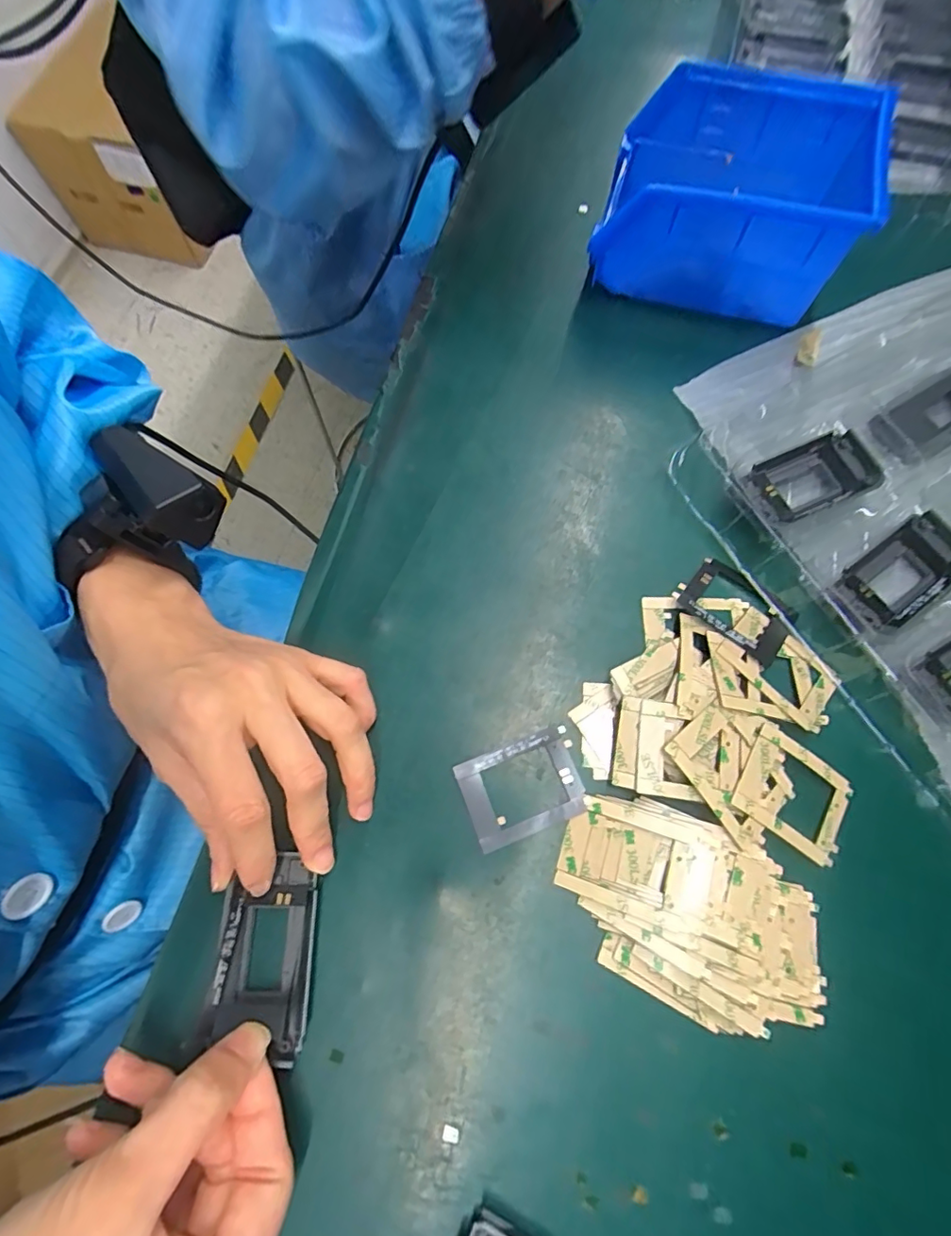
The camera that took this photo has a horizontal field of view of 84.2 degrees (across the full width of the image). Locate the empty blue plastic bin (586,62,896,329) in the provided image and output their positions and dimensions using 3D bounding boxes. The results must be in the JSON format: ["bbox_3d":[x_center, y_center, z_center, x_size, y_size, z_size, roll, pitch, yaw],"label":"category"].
[{"bbox_3d":[0.148,-0.243,0.308,0.142,0.069,0.108,13,73,7],"label":"empty blue plastic bin"}]

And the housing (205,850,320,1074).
[{"bbox_3d":[-0.087,0.138,0.218,0.037,0.011,0.072,-1,71,2],"label":"housing"}]

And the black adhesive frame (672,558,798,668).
[{"bbox_3d":[0.129,-0.004,0.262,0.054,0.005,0.037,40,68,14],"label":"black adhesive frame"}]

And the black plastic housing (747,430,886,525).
[{"bbox_3d":[0.177,-0.073,0.276,0.071,0.012,0.036,-24,72,-6],"label":"black plastic housing"}]

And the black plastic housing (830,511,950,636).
[{"bbox_3d":[0.214,-0.023,0.262,0.076,0.009,0.036,-34,73,-9],"label":"black plastic housing"}]

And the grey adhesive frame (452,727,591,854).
[{"bbox_3d":[0.022,0.078,0.241,0.054,0.004,0.039,-20,72,-4],"label":"grey adhesive frame"}]

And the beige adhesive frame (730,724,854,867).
[{"bbox_3d":[0.140,0.077,0.229,0.053,0.004,0.040,34,73,-5],"label":"beige adhesive frame"}]

